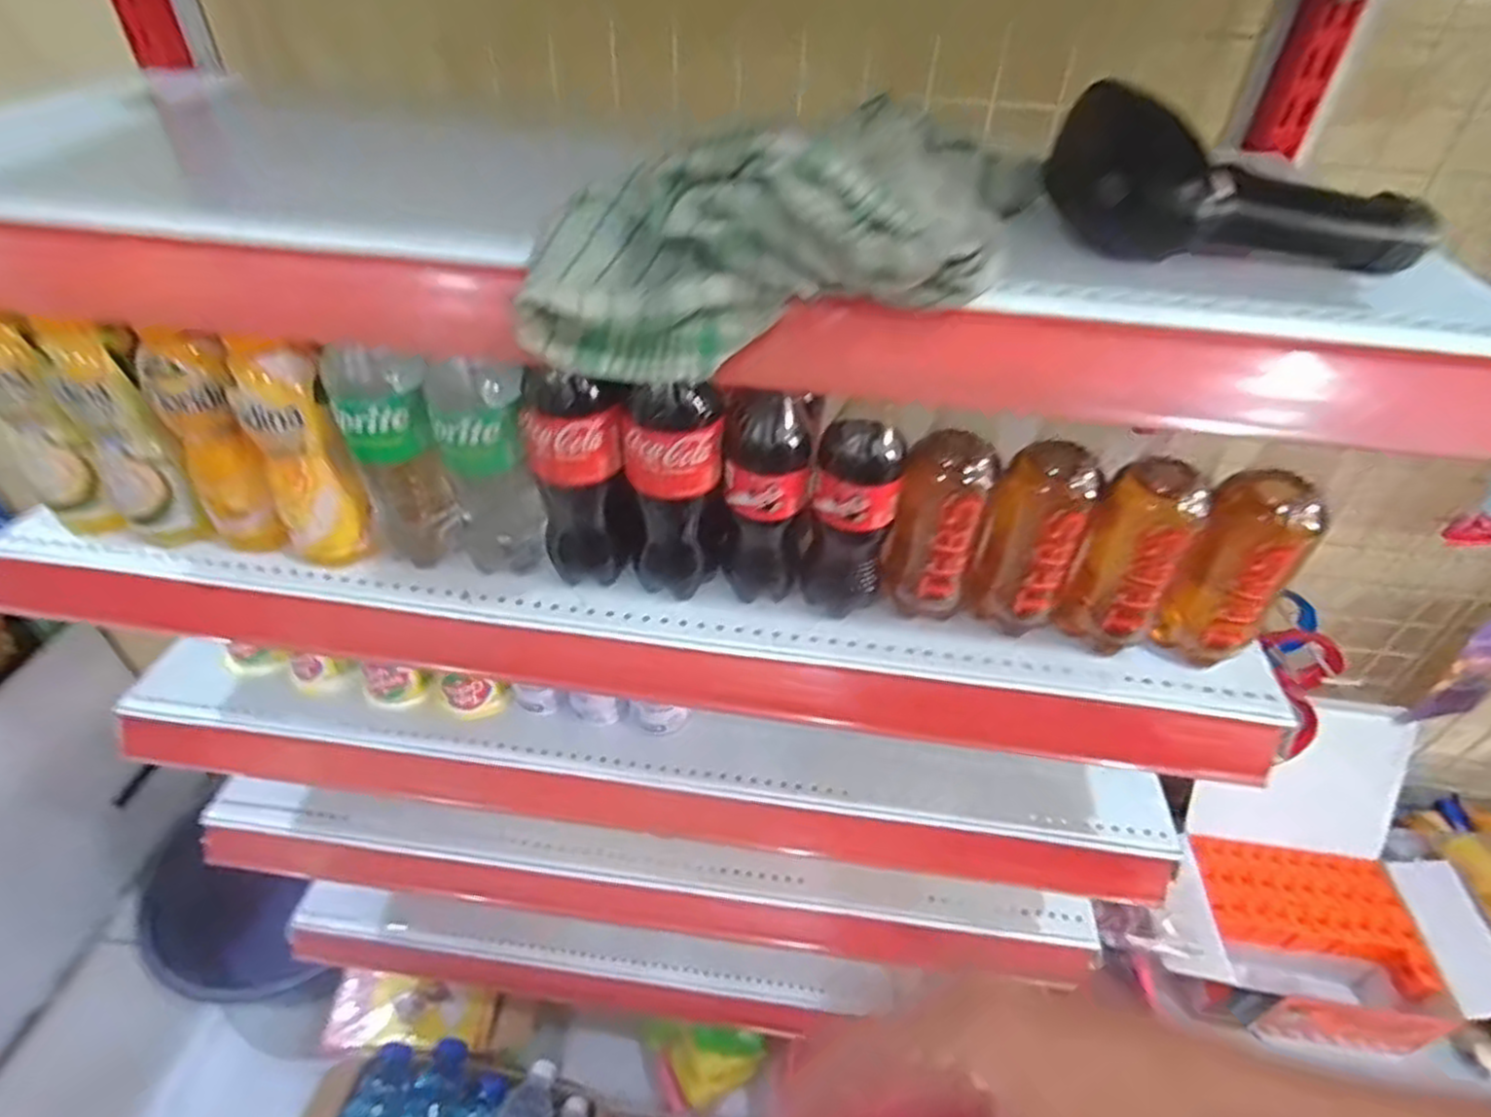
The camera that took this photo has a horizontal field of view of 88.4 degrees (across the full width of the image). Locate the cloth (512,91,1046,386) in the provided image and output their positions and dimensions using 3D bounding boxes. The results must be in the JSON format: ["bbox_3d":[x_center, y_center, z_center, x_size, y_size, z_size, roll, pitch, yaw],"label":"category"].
[{"bbox_3d":[0.007,-0.137,0.321,0.209,0.078,0.080,-13,42,6],"label":"cloth"}]

